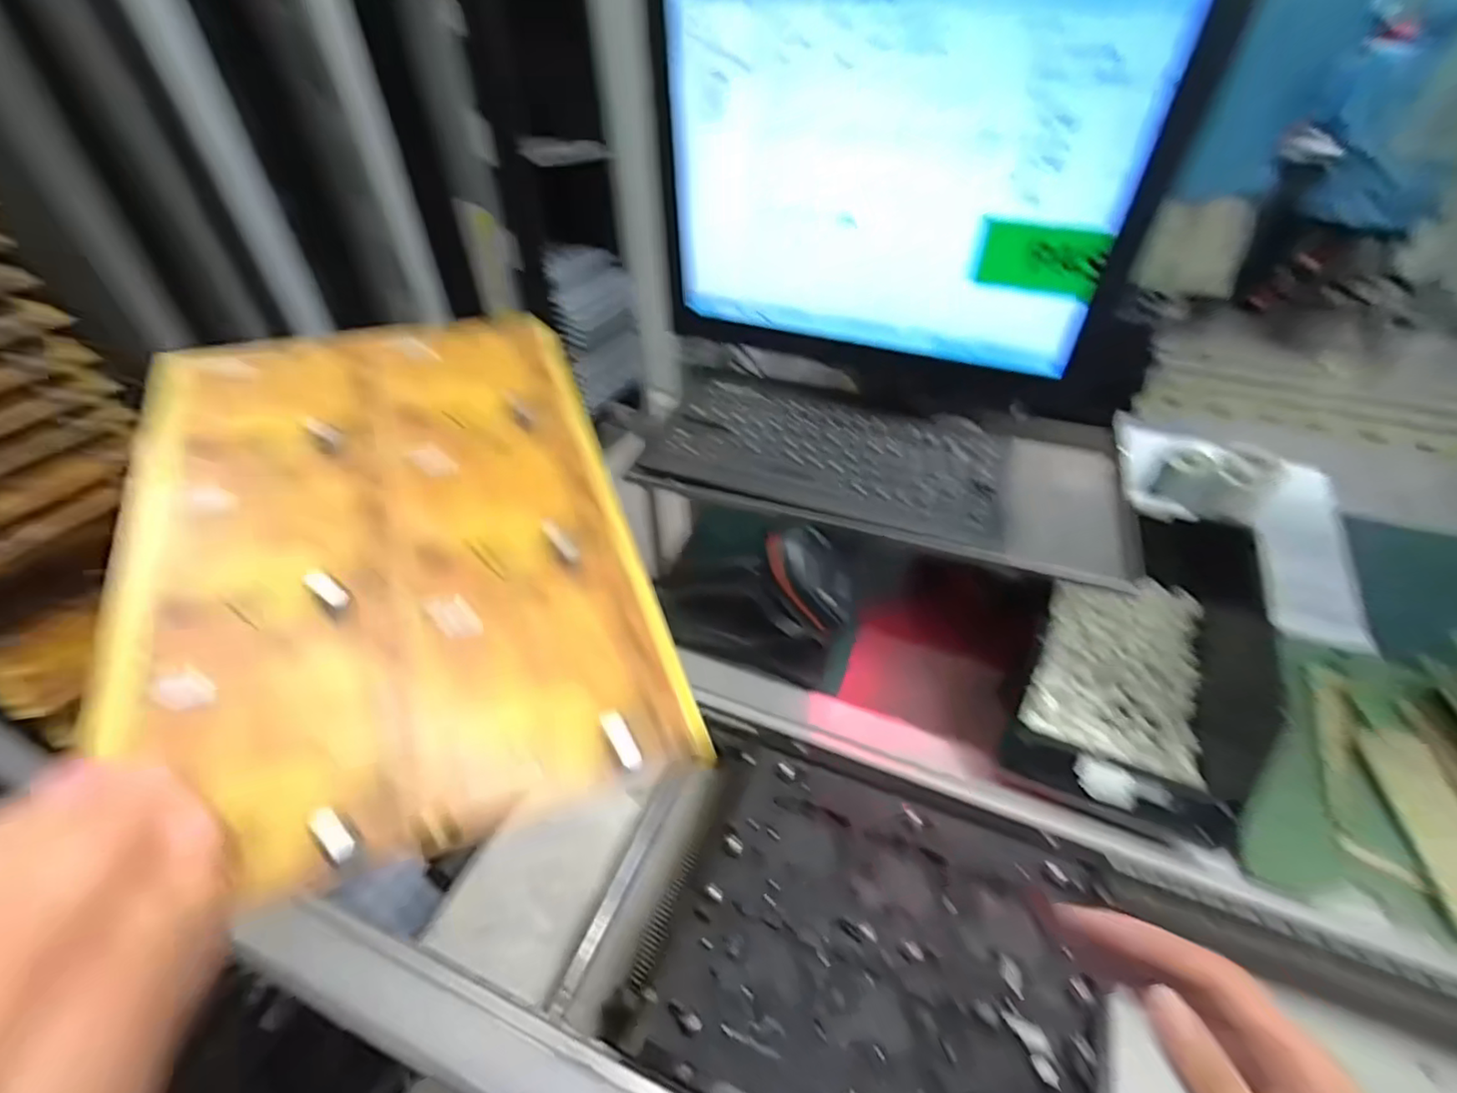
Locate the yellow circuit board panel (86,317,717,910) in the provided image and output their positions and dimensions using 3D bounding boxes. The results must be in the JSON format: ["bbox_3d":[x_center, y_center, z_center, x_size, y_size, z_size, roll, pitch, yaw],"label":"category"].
[{"bbox_3d":[-0.110,-0.009,0.208,0.143,0.008,0.208,-12,56,-20],"label":"yellow circuit board panel"}]

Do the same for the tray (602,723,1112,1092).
[{"bbox_3d":[0.095,0.258,0.415,0.271,0.018,0.221,16,45,16],"label":"tray"}]

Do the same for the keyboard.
[{"bbox_3d":[0.090,-0.083,0.554,0.296,0.019,0.161,14,44,14],"label":"keyboard"}]

